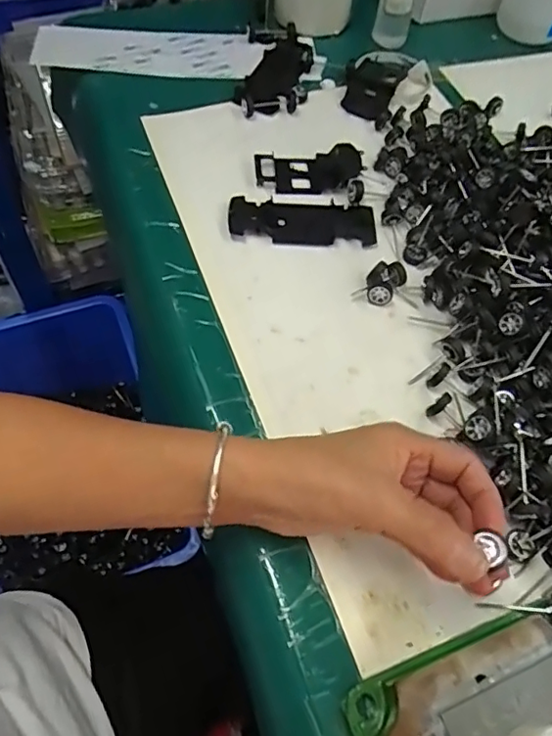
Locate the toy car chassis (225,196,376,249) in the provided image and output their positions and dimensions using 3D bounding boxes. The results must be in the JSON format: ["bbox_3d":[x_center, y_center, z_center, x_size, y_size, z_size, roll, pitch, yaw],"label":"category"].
[{"bbox_3d":[0.023,-0.126,0.479,0.123,0.008,0.045,2,59,-4],"label":"toy car chassis"}]

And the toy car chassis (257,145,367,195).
[{"bbox_3d":[0.030,-0.179,0.508,0.094,0.013,0.050,-7,60,-9],"label":"toy car chassis"}]

